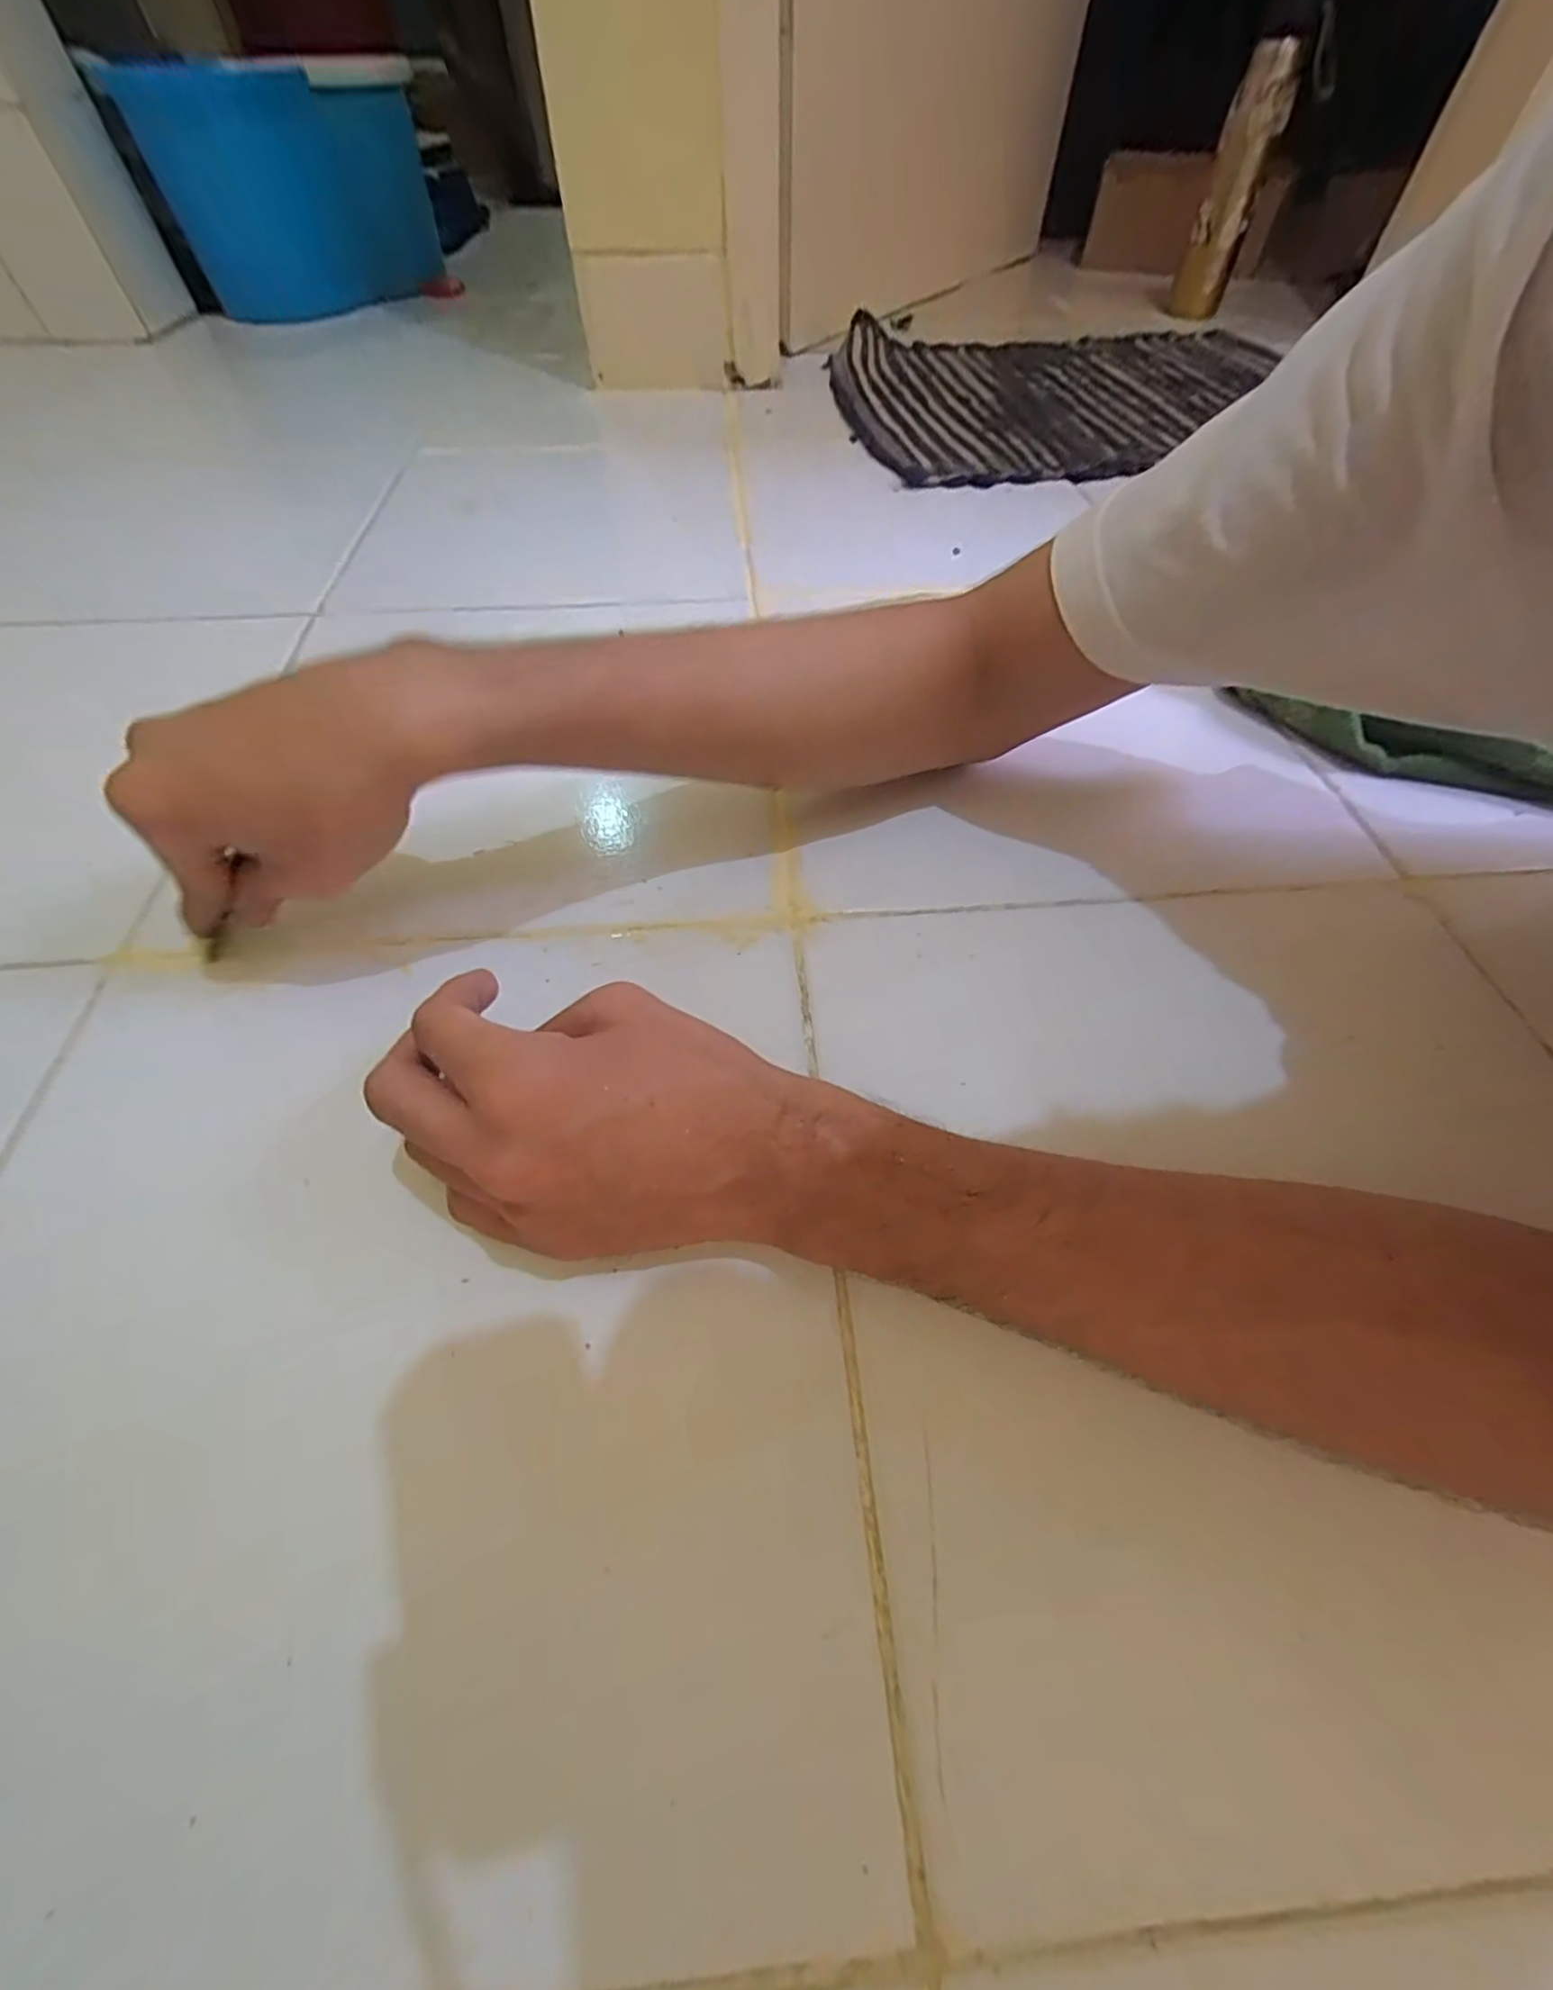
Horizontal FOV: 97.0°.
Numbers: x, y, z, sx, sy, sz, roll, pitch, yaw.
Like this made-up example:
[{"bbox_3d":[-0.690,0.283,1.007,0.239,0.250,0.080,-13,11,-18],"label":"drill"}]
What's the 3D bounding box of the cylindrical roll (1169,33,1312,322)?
[{"bbox_3d":[0.560,-0.985,0.845,0.069,0.212,0.051,20,58,10],"label":"cylindrical roll"}]

